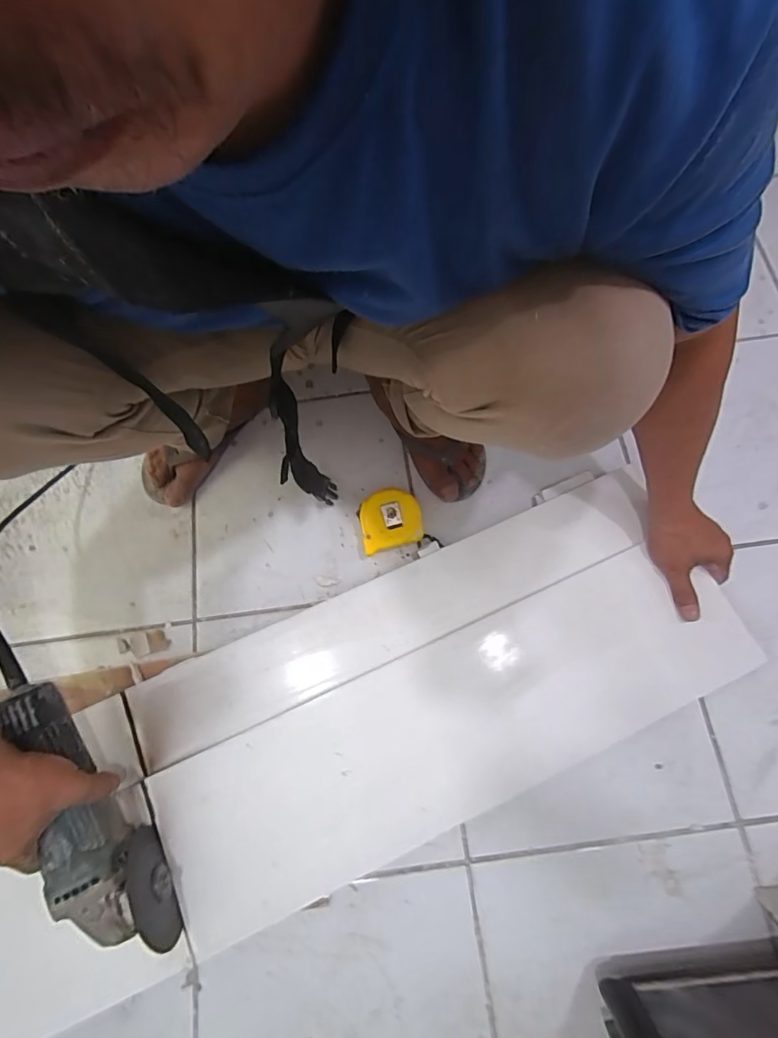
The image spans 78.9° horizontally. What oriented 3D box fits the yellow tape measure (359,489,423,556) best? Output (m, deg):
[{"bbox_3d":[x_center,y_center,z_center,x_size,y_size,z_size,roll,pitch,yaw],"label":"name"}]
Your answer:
[{"bbox_3d":[0.001,0.004,0.607,0.075,0.047,0.070,-13,72,-3],"label":"yellow tape measure"}]

